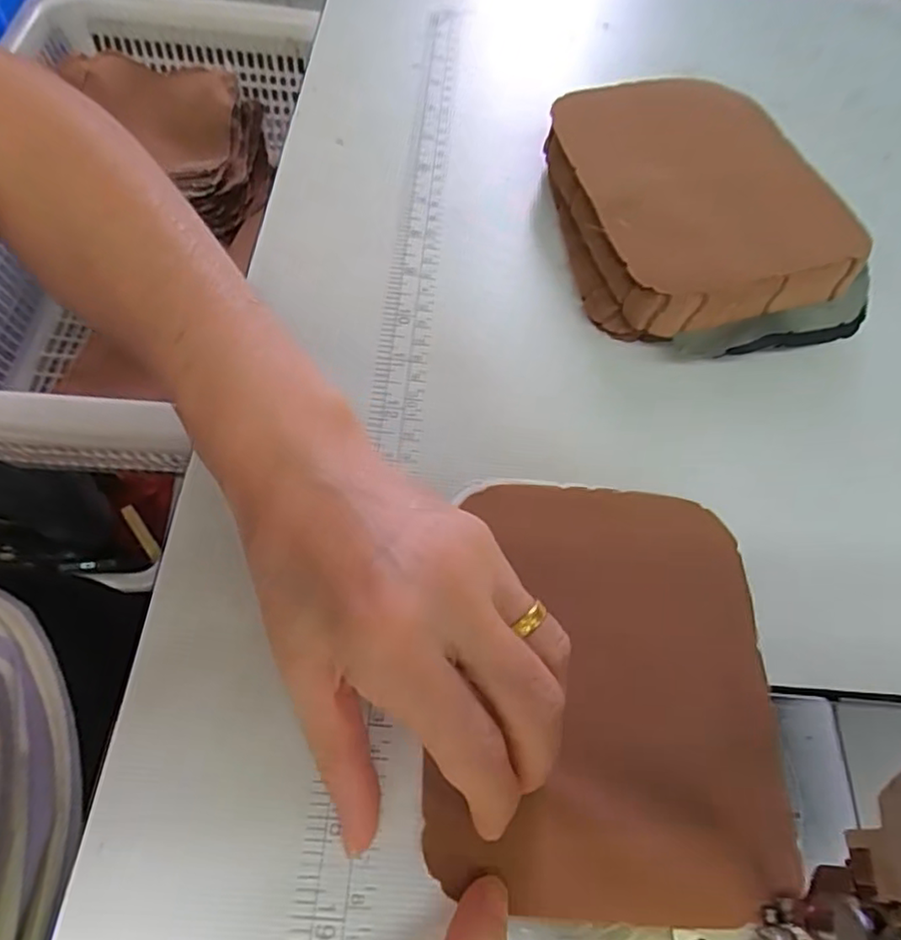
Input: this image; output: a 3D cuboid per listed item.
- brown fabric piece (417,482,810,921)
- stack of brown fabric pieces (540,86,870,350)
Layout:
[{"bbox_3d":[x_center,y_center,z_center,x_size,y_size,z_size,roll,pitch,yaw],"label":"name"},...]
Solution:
[{"bbox_3d":[0.055,0.071,0.223,0.112,0.009,0.140,6,60,1],"label":"brown fabric piece"},{"bbox_3d":[0.118,-0.132,0.319,0.128,0.043,0.161,-10,61,-8],"label":"stack of brown fabric pieces"}]

